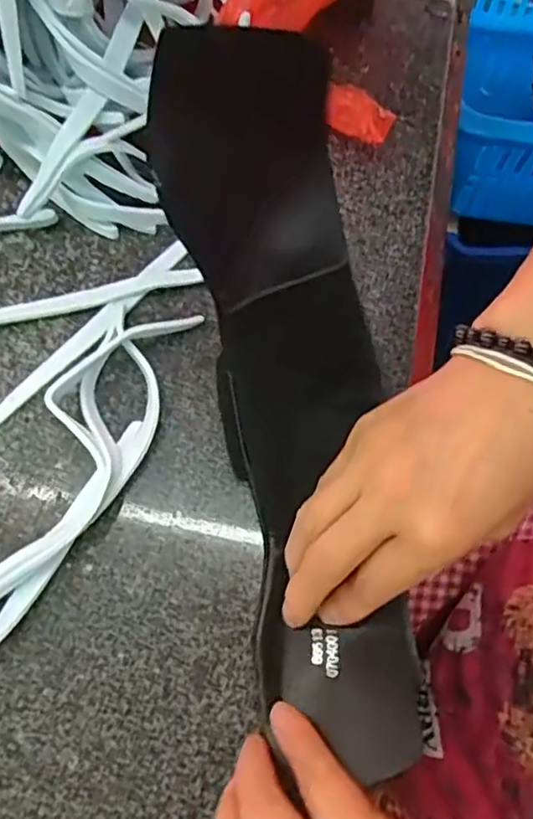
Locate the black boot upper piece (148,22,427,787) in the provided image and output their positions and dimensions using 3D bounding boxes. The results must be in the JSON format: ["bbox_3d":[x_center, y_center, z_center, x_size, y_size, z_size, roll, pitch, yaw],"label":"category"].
[{"bbox_3d":[0.015,0.005,0.266,0.074,0.087,0.272,-12,104,-3],"label":"black boot upper piece"}]

